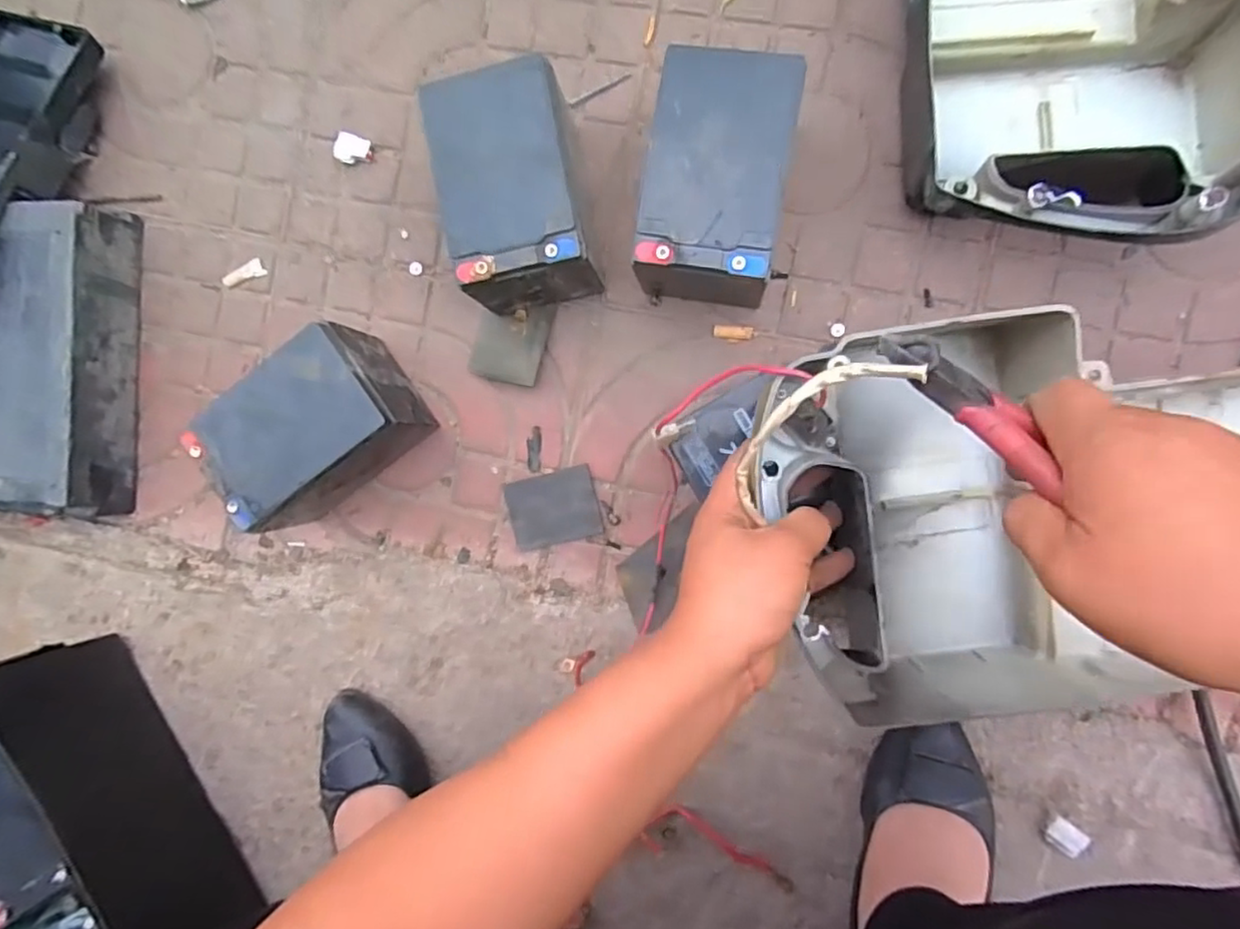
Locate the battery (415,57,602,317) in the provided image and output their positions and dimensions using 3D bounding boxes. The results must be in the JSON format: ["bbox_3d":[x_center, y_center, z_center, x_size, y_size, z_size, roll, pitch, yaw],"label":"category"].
[{"bbox_3d":[-0.072,-0.206,0.509,0.101,0.113,0.152,-8,92,9],"label":"battery"}]

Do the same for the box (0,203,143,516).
[{"bbox_3d":[-0.530,-0.091,0.598,0.160,0.076,0.269,2,91,8],"label":"box"}]

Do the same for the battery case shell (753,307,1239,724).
[{"bbox_3d":[0.272,0.023,0.375,0.377,0.088,0.212,-6,90,8],"label":"battery case shell"}]

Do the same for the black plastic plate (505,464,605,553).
[{"bbox_3d":[-0.057,0.038,0.567,0.078,0.004,0.060,-15,89,8],"label":"black plastic plate"}]

